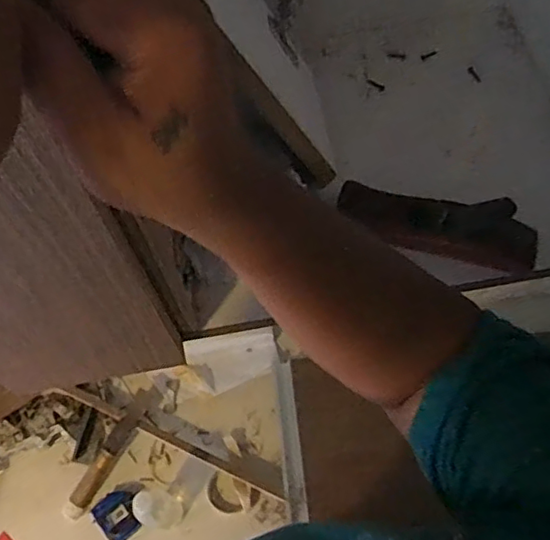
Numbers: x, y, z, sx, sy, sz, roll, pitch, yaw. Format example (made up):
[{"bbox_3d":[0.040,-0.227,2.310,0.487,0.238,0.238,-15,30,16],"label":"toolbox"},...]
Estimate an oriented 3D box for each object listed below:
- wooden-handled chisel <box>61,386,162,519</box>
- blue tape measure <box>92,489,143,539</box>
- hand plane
[{"bbox_3d":[-0.300,0.330,1.084,0.043,0.033,0.253,27,67,16],"label":"wooden-handled chisel"},{"bbox_3d":[-0.276,0.429,1.041,0.069,0.032,0.083,-34,66,-14],"label":"blue tape measure"},{"bbox_3d":[0.157,-0.046,0.576,0.190,0.050,0.046,15,64,11],"label":"hand plane"}]

